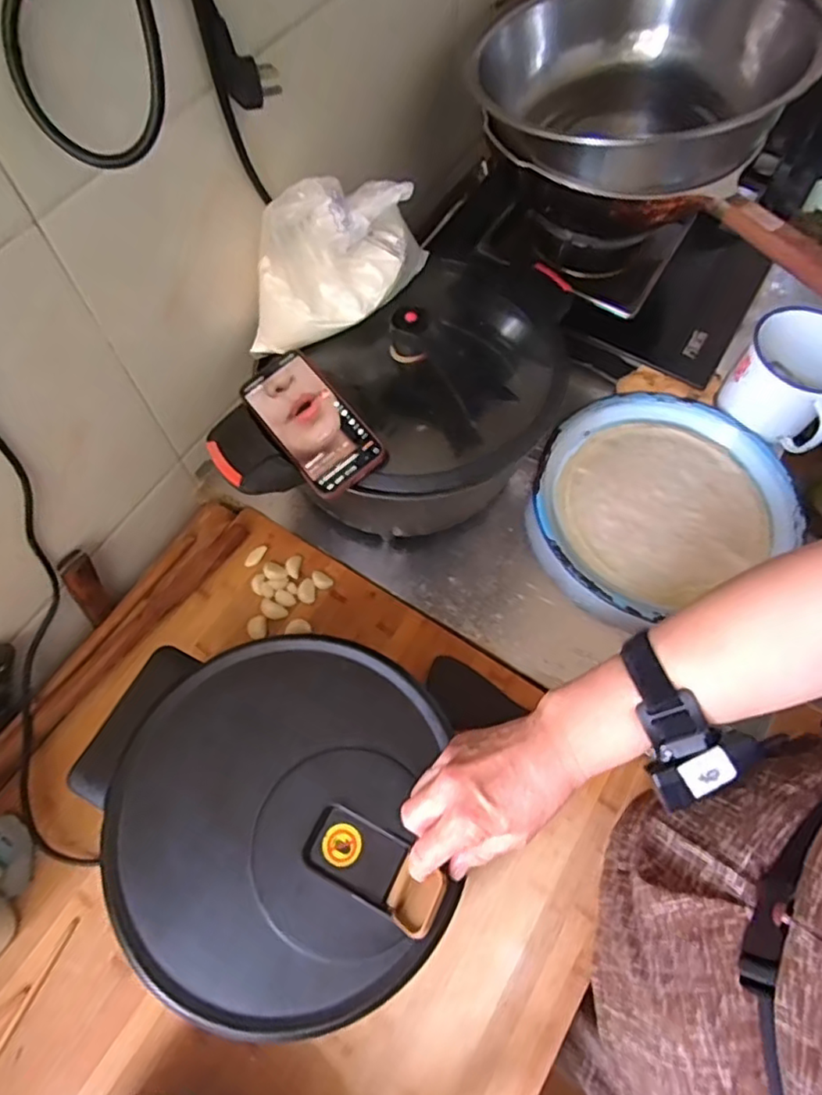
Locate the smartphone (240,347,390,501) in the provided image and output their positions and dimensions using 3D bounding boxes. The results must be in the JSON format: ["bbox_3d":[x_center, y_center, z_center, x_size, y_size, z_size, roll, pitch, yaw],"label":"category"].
[{"bbox_3d":[-0.100,-0.128,0.591,0.079,0.013,0.165,-36,70,-15],"label":"smartphone"}]

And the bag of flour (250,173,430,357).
[{"bbox_3d":[-0.072,-0.286,0.593,0.193,0.146,0.092,-15,66,-6],"label":"bag of flour"}]

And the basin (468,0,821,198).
[{"bbox_3d":[0.248,-0.498,0.665,0.308,0.144,0.330,0,65,0],"label":"basin"}]

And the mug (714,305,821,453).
[{"bbox_3d":[0.464,-0.206,0.738,0.125,0.105,0.119,32,69,14],"label":"mug"}]

